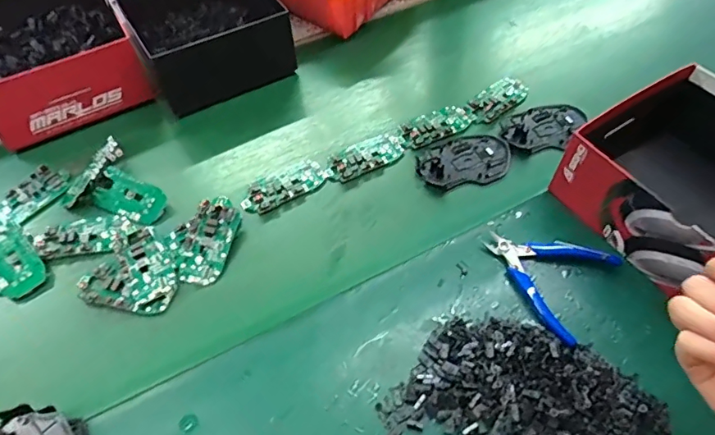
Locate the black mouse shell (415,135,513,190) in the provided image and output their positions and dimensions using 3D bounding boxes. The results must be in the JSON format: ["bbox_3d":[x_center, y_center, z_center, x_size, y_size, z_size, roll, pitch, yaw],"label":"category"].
[{"bbox_3d":[0.128,-0.069,0.581,0.112,0.010,0.074,-17,55,-11],"label":"black mouse shell"}]

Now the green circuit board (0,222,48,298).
[{"bbox_3d":[-0.362,0.041,0.508,0.046,0.008,0.089,-37,61,-23],"label":"green circuit board"}]

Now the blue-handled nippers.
[{"bbox_3d":[0.180,0.051,0.477,0.112,0.019,0.106,30,59,22],"label":"blue-handled nippers"}]

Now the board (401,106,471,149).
[{"bbox_3d":[0.099,-0.118,0.618,0.094,0.007,0.045,-25,56,-16],"label":"board"}]

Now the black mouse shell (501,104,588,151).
[{"bbox_3d":[0.235,-0.114,0.614,0.111,0.016,0.067,-14,54,-9],"label":"black mouse shell"}]

